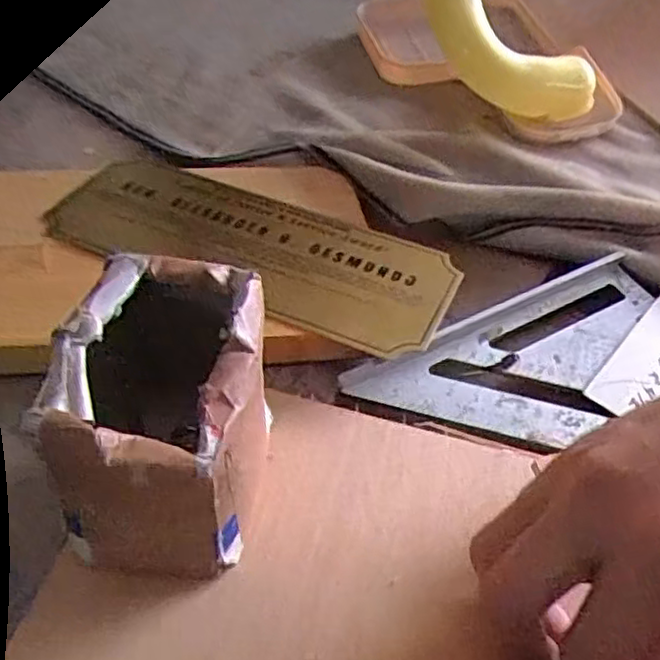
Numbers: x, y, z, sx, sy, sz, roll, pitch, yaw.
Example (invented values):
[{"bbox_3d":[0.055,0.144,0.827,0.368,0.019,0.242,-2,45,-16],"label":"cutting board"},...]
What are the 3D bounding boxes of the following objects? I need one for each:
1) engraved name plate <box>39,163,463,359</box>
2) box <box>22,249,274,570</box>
[{"bbox_3d":[-0.045,-0.045,0.383,0.222,0.007,0.080,19,49,16],"label":"engraved name plate"},{"bbox_3d":[-0.060,0.038,0.260,0.067,0.090,0.095,3,45,0],"label":"box"}]

